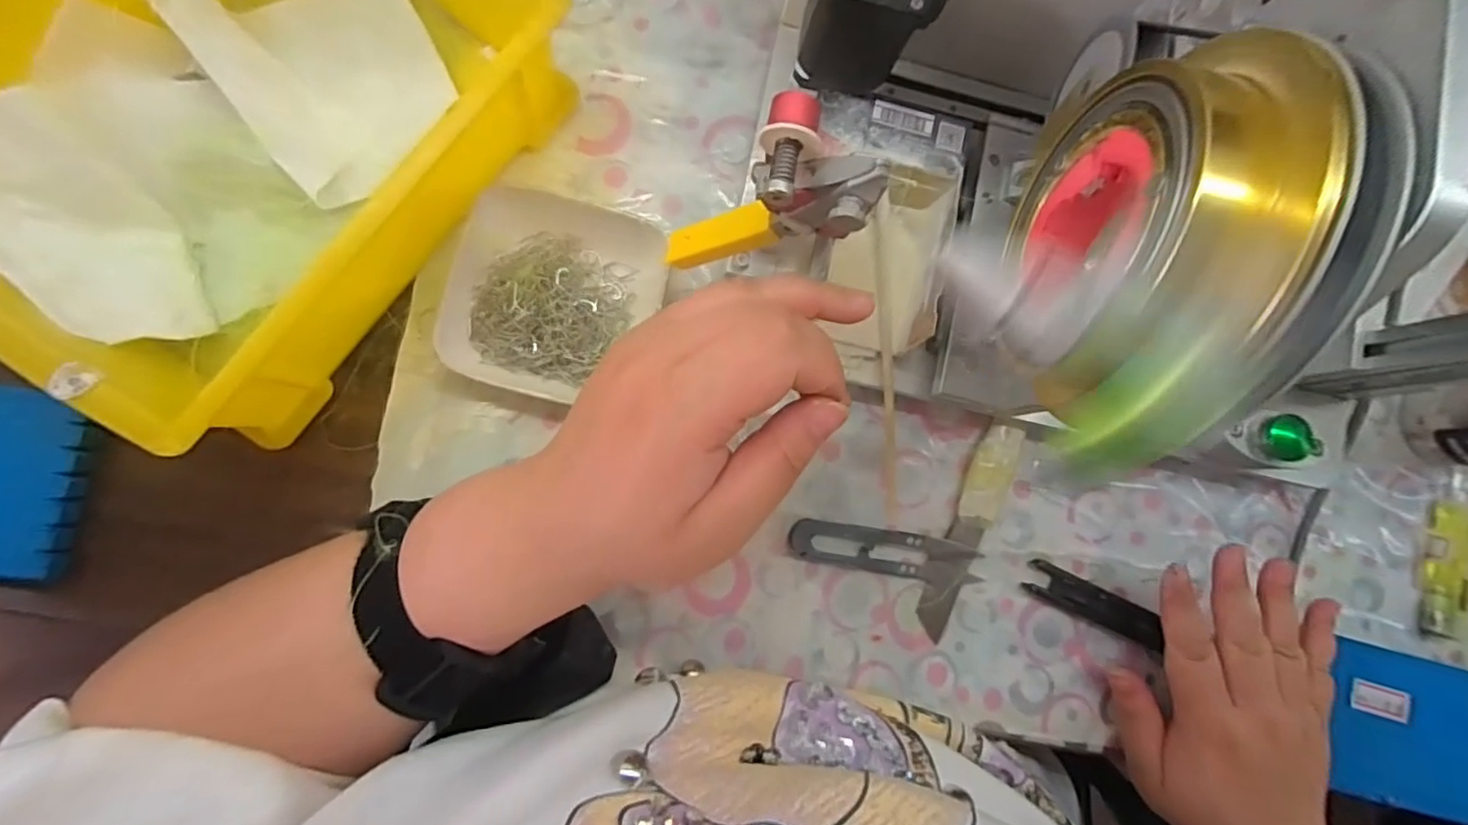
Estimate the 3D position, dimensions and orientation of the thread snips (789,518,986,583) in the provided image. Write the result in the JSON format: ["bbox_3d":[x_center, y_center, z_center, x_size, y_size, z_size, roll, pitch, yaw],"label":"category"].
[{"bbox_3d":[0.078,0.071,0.326,0.098,0.010,0.022,11,83,-7],"label":"thread snips"}]

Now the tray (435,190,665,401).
[{"bbox_3d":[-0.087,-0.055,0.311,0.092,0.025,0.094,15,82,-6],"label":"tray"}]

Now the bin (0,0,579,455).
[{"bbox_3d":[-0.209,-0.123,0.275,0.172,0.071,0.239,35,81,-3],"label":"bin"}]

